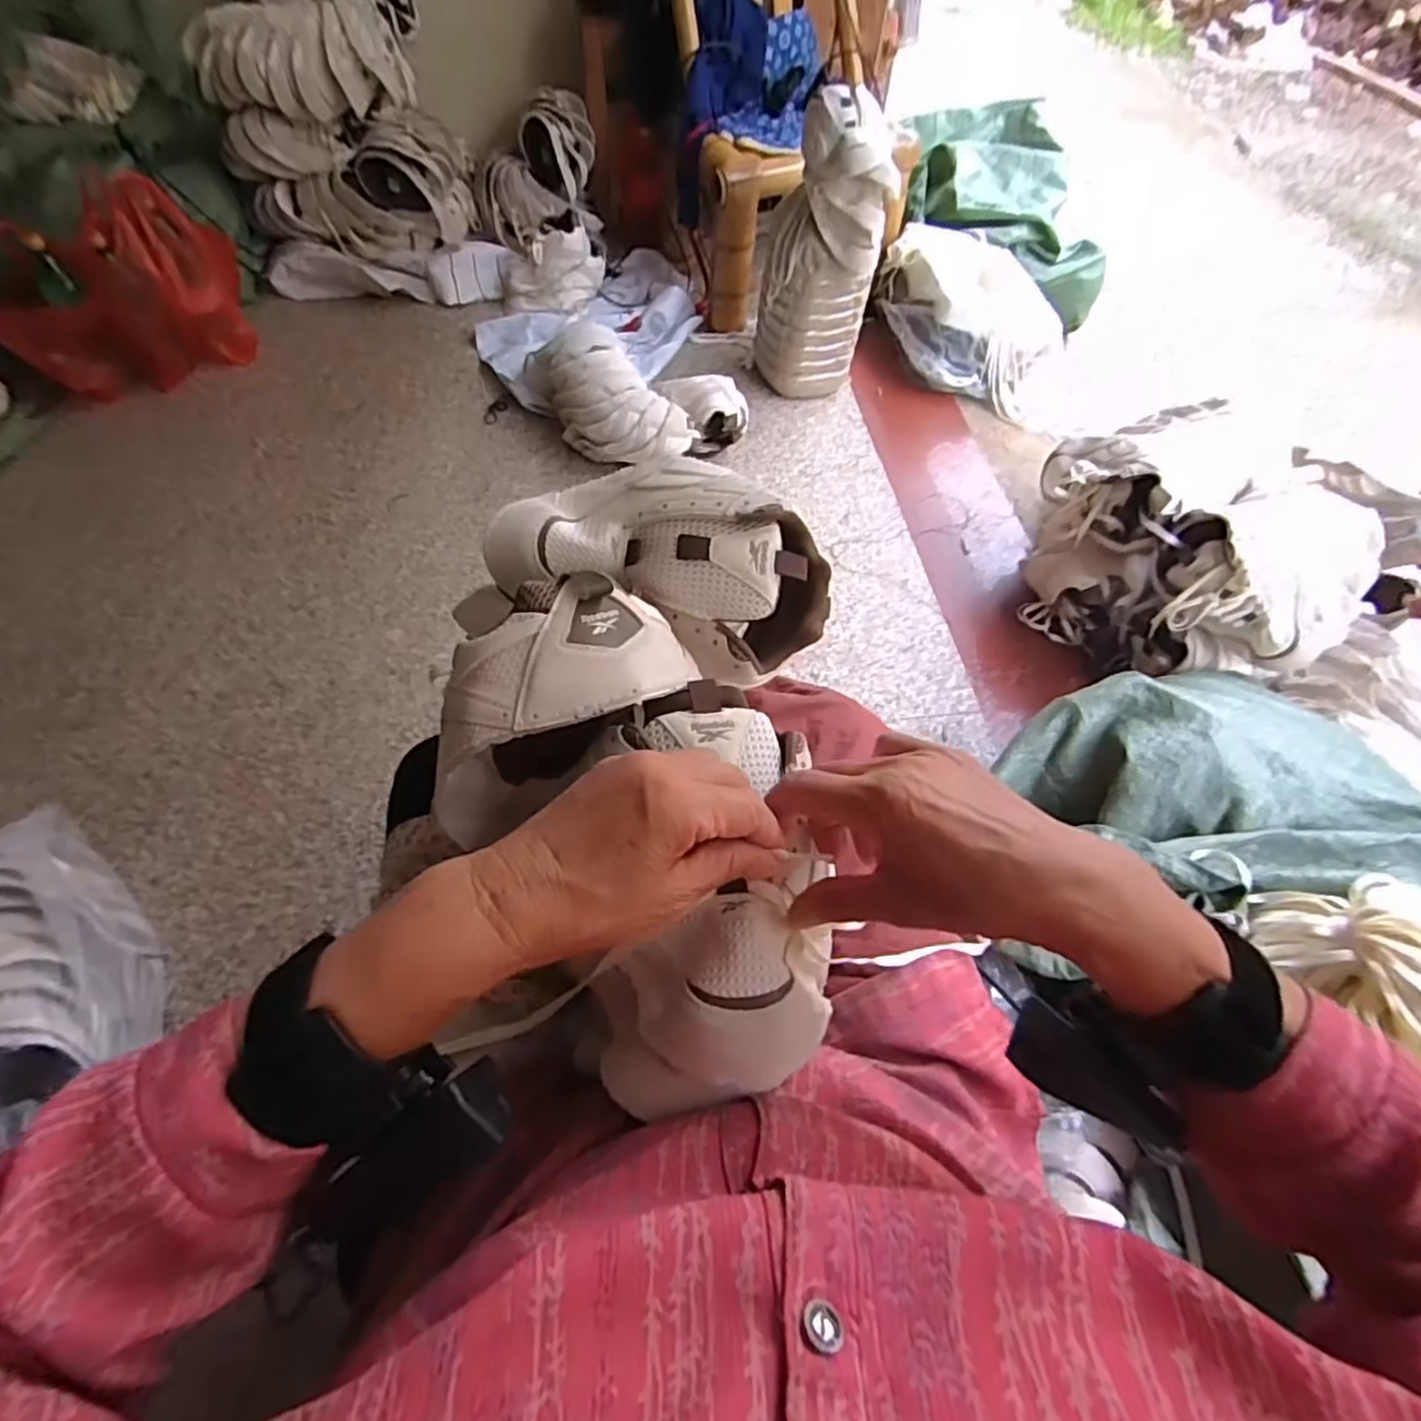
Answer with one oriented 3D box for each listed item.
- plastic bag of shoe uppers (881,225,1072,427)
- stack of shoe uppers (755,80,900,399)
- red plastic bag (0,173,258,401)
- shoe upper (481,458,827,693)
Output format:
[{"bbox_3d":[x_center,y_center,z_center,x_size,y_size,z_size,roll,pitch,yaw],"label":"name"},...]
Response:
[{"bbox_3d":[0.554,-0.853,1.502,0.354,0.169,0.389,-1,58,-4],"label":"plastic bag of shoe uppers"},{"bbox_3d":[0.199,-0.811,1.271,0.178,0.455,0.157,-9,58,-9],"label":"stack of shoe uppers"},{"bbox_3d":[-1.035,-0.740,1.245,0.171,0.257,0.413,30,61,15],"label":"red plastic bag"},{"bbox_3d":[-0.024,-0.094,0.444,0.202,0.084,0.123,14,58,6],"label":"shoe upper"}]

